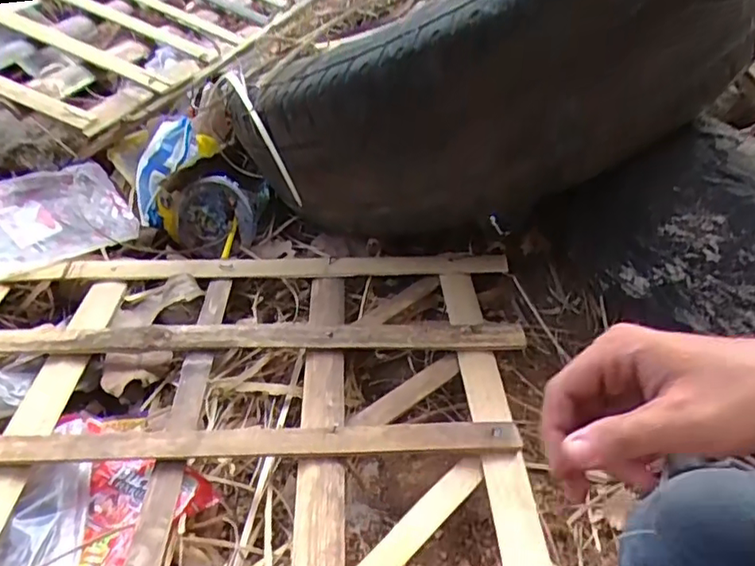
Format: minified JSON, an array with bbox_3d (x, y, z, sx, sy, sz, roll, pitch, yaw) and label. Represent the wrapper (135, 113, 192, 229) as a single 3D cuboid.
[{"bbox_3d":[-0.231,-0.122,0.642,0.039,0.034,0.124,14,76,7],"label":"wrapper"}]

